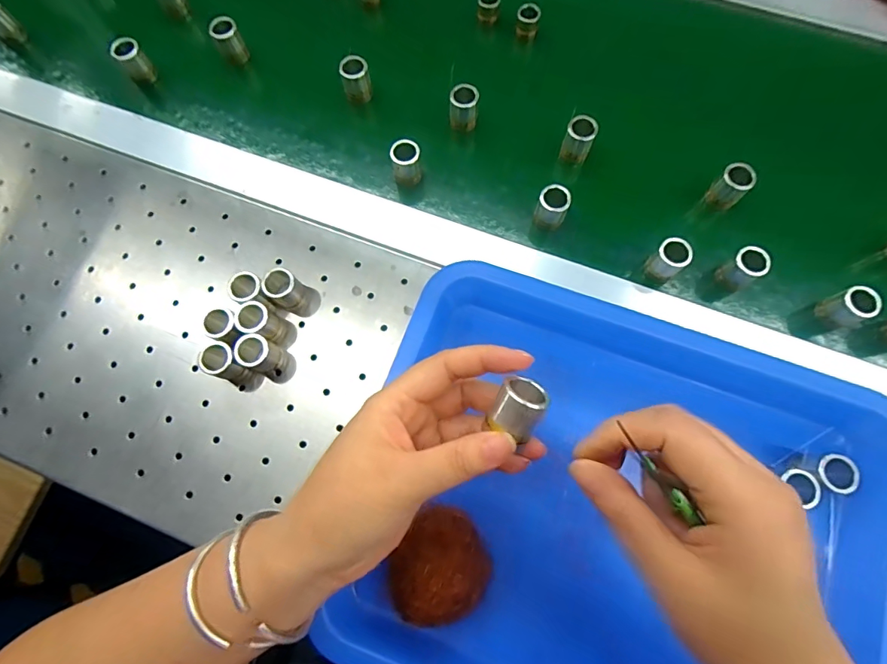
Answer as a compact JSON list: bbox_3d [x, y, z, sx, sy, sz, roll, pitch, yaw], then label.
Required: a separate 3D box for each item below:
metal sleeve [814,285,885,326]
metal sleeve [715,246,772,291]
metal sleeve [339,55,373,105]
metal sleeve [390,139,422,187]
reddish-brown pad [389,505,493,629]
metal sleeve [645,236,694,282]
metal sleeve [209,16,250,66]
[{"bbox_3d":[0.288,-0.015,0.323,0.020,0.038,0.023,-19,74,-5],"label":"metal sleeve"},{"bbox_3d":[0.218,-0.046,0.328,0.019,0.034,0.021,-25,75,-5],"label":"metal sleeve"},{"bbox_3d":[-0.074,-0.213,0.387,0.023,0.041,0.018,-18,75,-3],"label":"metal sleeve"},{"bbox_3d":[-0.029,-0.135,0.359,0.021,0.032,0.021,-9,75,-1],"label":"metal sleeve"},{"bbox_3d":[-0.001,0.146,0.281,0.056,0.033,0.064,33,78,10],"label":"reddish-brown pad"},{"bbox_3d":[0.165,-0.053,0.330,0.022,0.030,0.020,0,75,2],"label":"metal sleeve"},{"bbox_3d":[-0.189,-0.256,0.399,0.021,0.038,0.016,-30,76,-6],"label":"metal sleeve"}]

